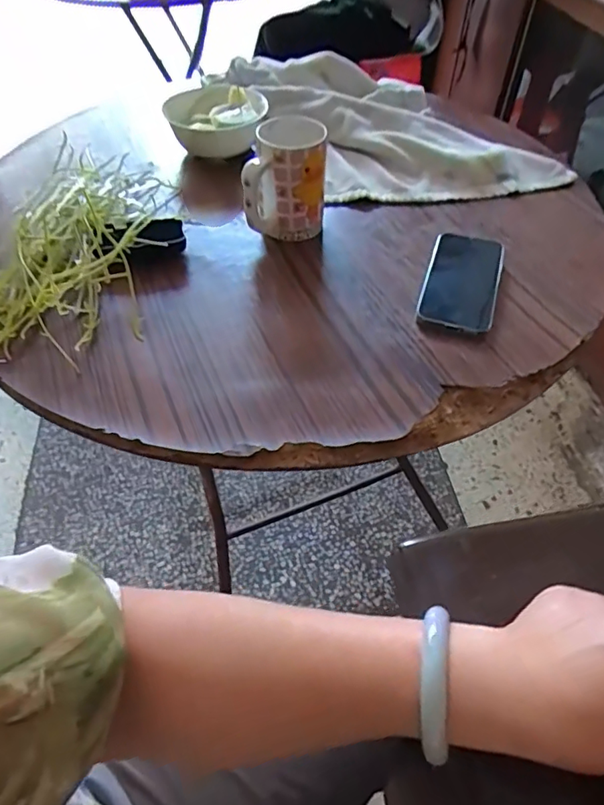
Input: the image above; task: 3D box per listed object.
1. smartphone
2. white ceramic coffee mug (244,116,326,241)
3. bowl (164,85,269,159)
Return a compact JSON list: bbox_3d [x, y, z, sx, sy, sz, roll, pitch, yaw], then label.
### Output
[{"bbox_3d":[0.183,-0.142,0.591,0.080,0.012,0.154,13,50,14],"label":"smartphone"},{"bbox_3d":[-0.022,-0.264,0.625,0.096,0.118,0.087,-5,49,-2],"label":"white ceramic coffee mug"},{"bbox_3d":[-0.127,-0.421,0.777,0.145,0.063,0.136,-9,49,-6],"label":"bowl"}]

